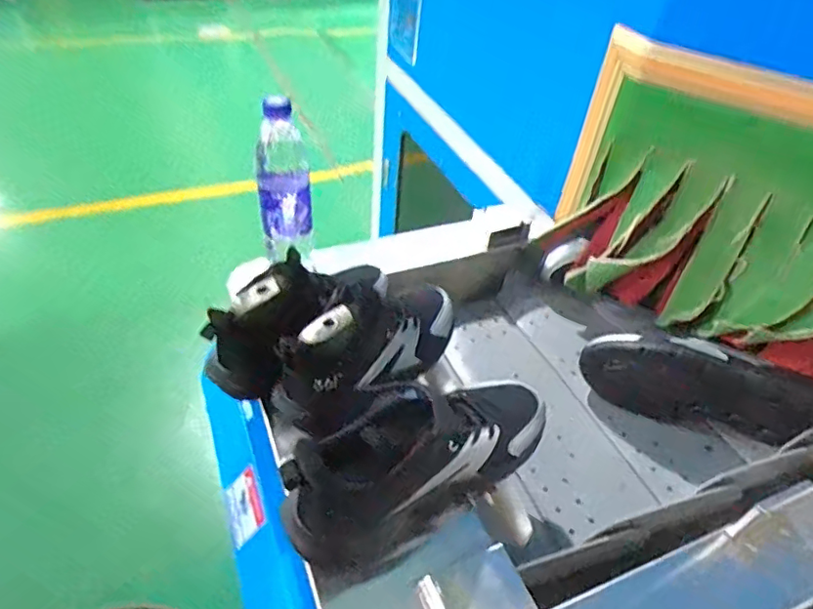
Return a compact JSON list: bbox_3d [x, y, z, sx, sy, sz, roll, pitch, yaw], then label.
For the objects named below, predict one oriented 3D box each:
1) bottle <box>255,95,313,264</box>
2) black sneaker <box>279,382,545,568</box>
[{"bbox_3d":[-0.154,-0.153,0.707,0.062,0.215,0.054,-2,44,-8],"label":"bottle"},{"bbox_3d":[0.015,0.142,0.533,0.266,0.135,0.095,-21,49,-26],"label":"black sneaker"}]

